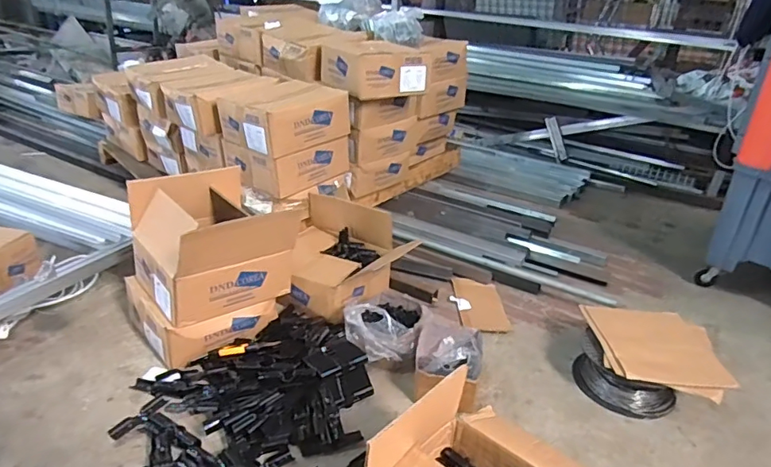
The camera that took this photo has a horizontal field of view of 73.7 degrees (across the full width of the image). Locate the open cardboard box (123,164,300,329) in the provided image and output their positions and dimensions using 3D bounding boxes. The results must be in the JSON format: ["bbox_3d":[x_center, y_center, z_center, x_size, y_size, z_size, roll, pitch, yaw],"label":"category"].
[{"bbox_3d":[-0.439,0.019,1.319,0.337,0.261,0.306,-18,34,-39],"label":"open cardboard box"}]

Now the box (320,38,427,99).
[{"bbox_3d":[-0.057,-0.589,1.794,0.278,0.147,0.335,-12,33,-27],"label":"box"}]

